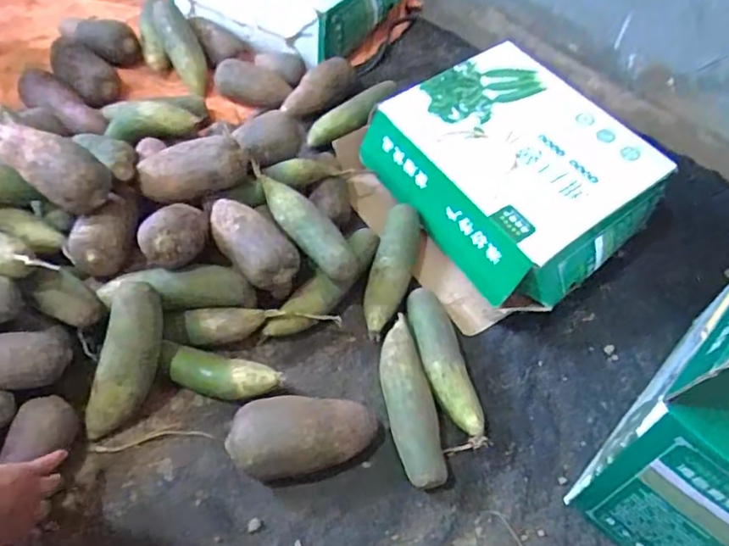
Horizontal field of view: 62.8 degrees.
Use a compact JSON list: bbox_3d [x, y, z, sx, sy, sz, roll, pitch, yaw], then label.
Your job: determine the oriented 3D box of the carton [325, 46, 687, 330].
[{"bbox_3d":[0.189,-0.145,0.889,0.316,0.155,0.407,-27,60,-22],"label":"carton"}]

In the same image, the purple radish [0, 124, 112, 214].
[{"bbox_3d":[-0.375,-0.129,0.716,0.136,0.073,0.063,25,56,13],"label":"purple radish"}]

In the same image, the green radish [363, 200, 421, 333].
[{"bbox_3d":[0.039,-0.010,0.834,0.053,0.049,0.191,15,54,7],"label":"green radish"}]

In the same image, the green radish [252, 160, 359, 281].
[{"bbox_3d":[-0.086,-0.067,0.804,0.053,0.045,0.201,-37,64,-26],"label":"green radish"}]

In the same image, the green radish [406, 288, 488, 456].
[{"bbox_3d":[0.096,0.115,0.762,0.054,0.058,0.221,-10,55,-12],"label":"green radish"}]

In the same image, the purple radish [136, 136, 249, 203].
[{"bbox_3d":[-0.232,-0.145,0.810,0.144,0.053,0.066,-9,55,-11],"label":"purple radish"}]

